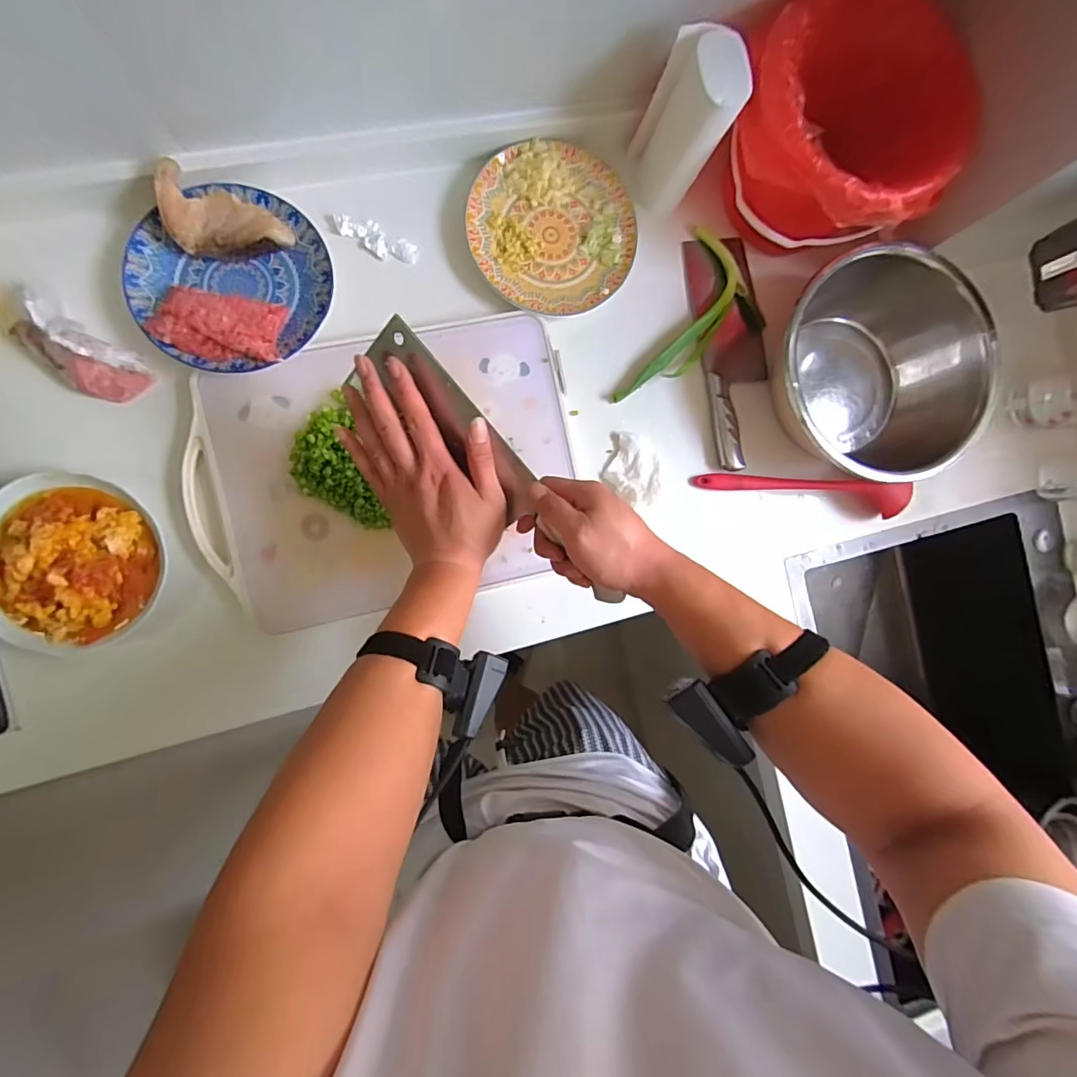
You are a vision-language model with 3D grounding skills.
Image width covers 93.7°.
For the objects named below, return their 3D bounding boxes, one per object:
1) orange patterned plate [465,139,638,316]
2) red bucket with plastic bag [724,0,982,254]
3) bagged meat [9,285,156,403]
[{"bbox_3d":[0.018,-0.375,0.615,0.195,0.017,0.200,0,90,-9],"label":"orange patterned plate"},{"bbox_3d":[0.347,-0.470,0.588,0.232,0.158,0.255,0,90,-9],"label":"red bucket with plastic bag"},{"bbox_3d":[-0.488,-0.195,0.534,0.120,0.056,0.062,32,86,-8],"label":"bagged meat"}]

